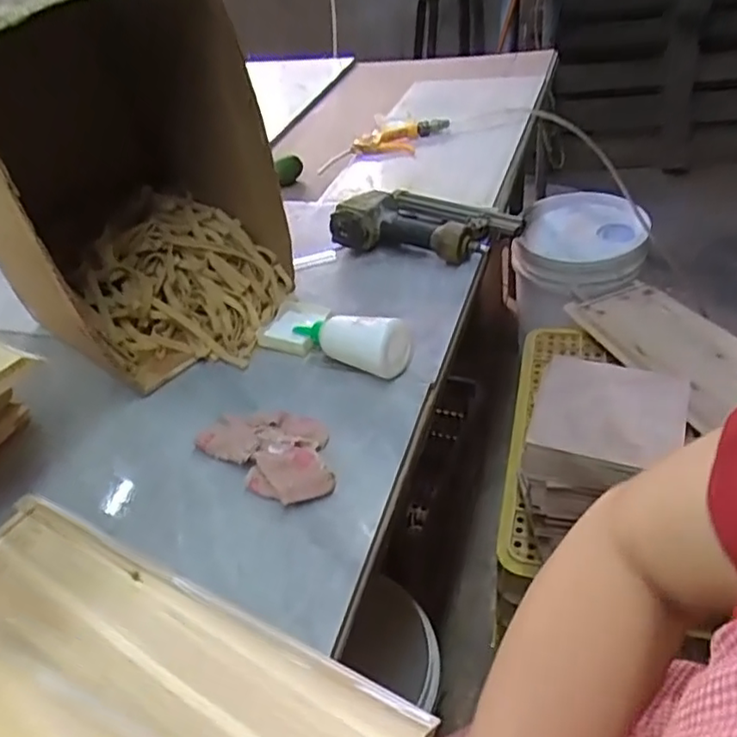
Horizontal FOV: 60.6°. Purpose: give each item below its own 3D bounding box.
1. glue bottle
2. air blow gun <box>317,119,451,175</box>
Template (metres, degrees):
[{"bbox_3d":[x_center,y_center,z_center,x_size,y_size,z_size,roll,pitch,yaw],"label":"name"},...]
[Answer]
[{"bbox_3d":[-0.027,-0.035,0.718,0.149,0.057,0.050,15,46,26],"label":"glue bottle"},{"bbox_3d":[0.033,-0.436,1.213,0.273,0.046,0.088,-16,43,-9],"label":"air blow gun"}]

